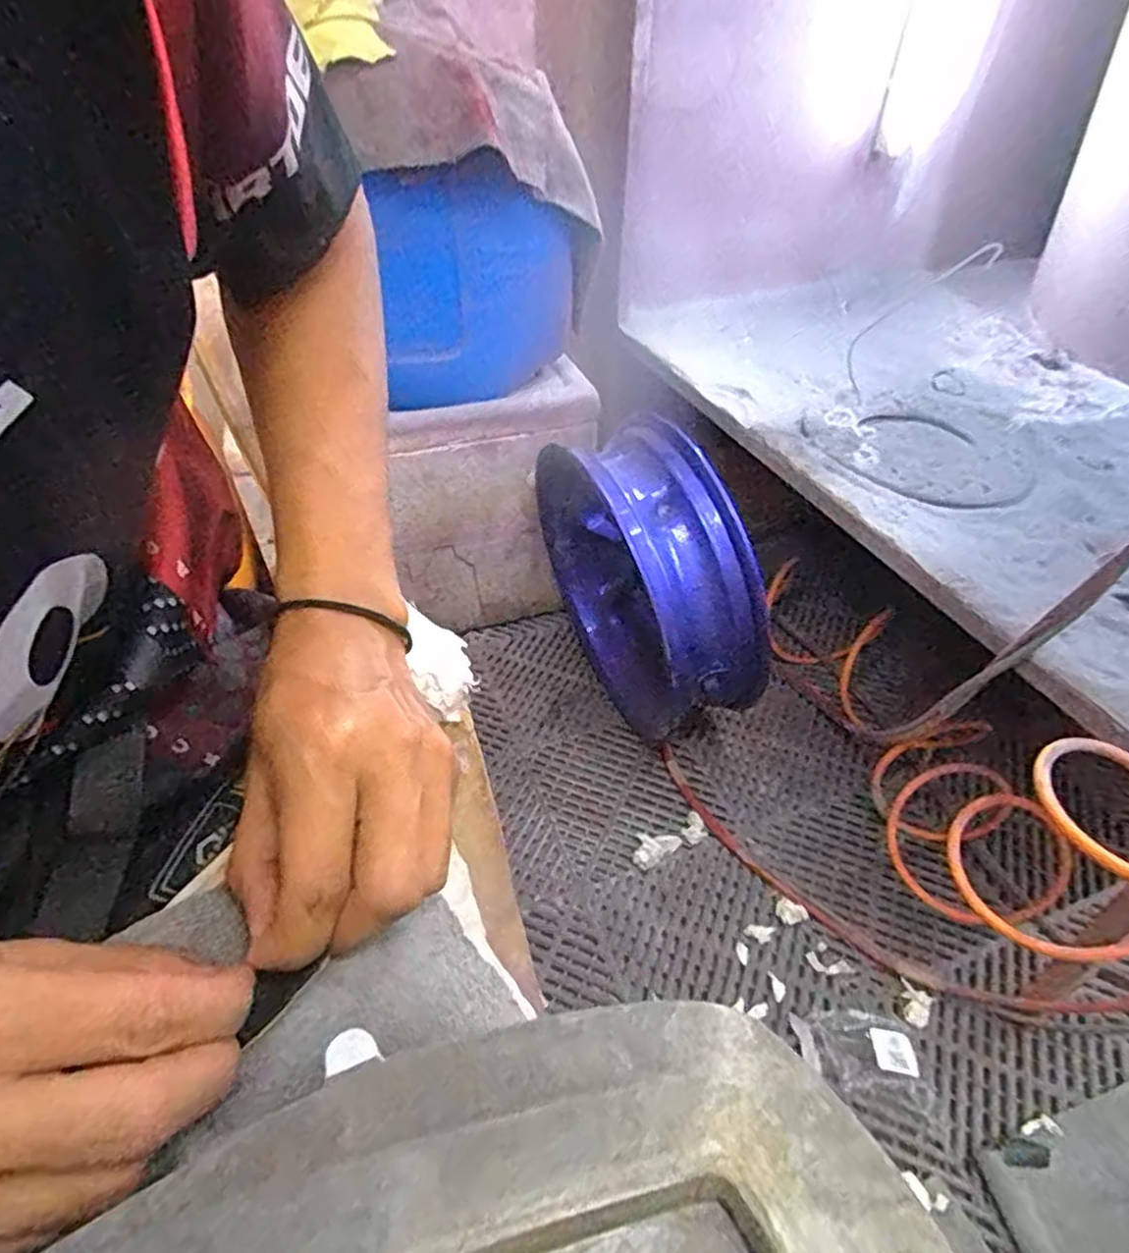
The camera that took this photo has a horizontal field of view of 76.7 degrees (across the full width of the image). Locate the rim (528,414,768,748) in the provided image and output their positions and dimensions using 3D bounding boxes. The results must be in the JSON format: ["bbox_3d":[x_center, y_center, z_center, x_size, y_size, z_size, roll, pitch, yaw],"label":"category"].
[{"bbox_3d":[0.079,-0.040,0.835,0.124,0.360,0.369,-15,44,-15],"label":"rim"}]

